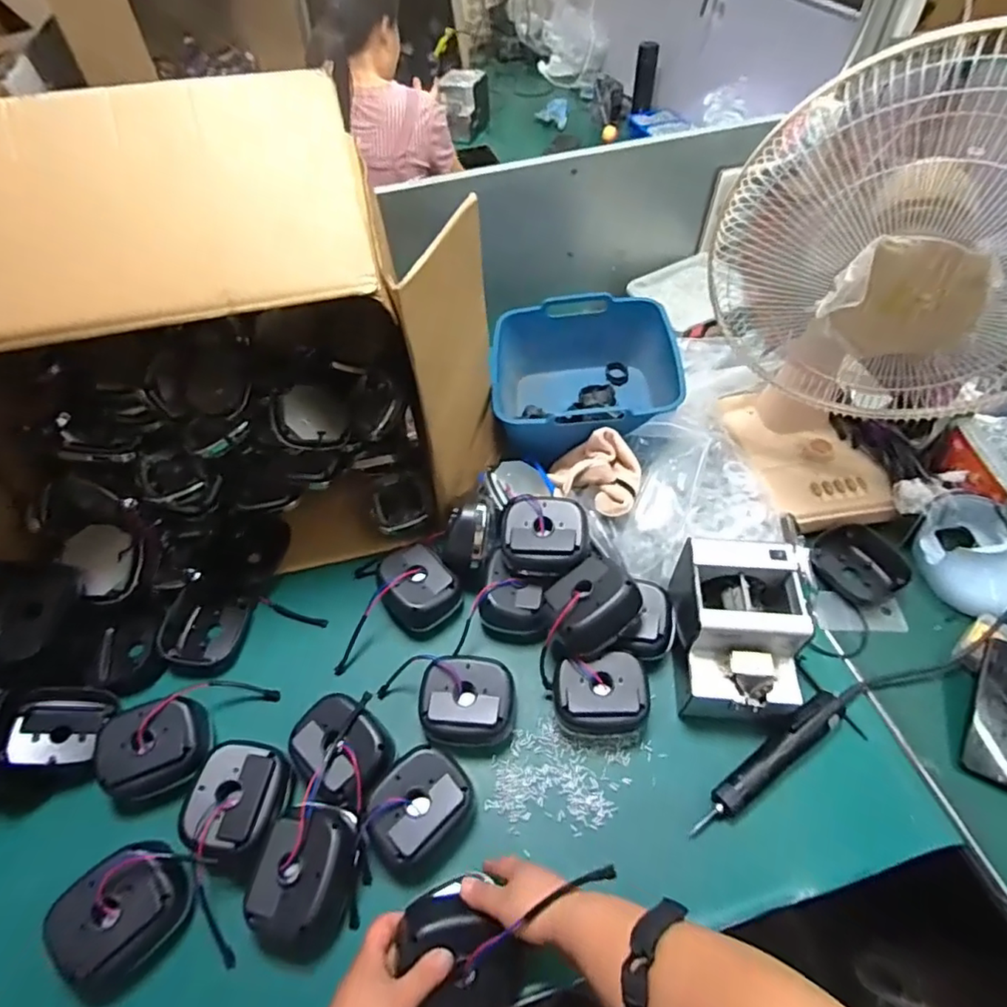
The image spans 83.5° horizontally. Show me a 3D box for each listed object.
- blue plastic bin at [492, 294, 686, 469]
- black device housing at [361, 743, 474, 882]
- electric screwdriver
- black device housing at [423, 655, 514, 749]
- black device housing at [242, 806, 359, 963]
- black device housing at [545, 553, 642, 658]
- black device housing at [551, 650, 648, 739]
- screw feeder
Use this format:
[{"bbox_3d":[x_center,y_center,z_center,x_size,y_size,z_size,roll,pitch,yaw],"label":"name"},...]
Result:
[{"bbox_3d":[0.135,-0.206,0.962,0.295,0.136,0.309,1,53,5],"label":"blue plastic bin"},{"bbox_3d":[-0.099,0.347,0.632,0.098,0.074,0.125,34,62,26],"label":"black device housing"},{"bbox_3d":[0.310,0.300,0.658,0.237,0.041,0.043,-32,57,-19],"label":"electric screwdriver"},{"bbox_3d":[-0.043,0.247,0.702,0.114,0.071,0.095,-3,53,2],"label":"black device housing"},{"bbox_3d":[-0.214,0.401,0.608,0.098,0.079,0.129,11,55,12],"label":"black device housing"},{"bbox_3d":[0.105,0.127,0.701,0.117,0.057,0.092,-35,36,1],"label":"black device housing"},{"bbox_3d":[0.118,0.241,0.698,0.107,0.076,0.083,-6,53,0],"label":"black device housing"},{"bbox_3d":[0.285,0.156,0.701,0.138,0.138,0.190,1,53,5],"label":"screw feeder"}]

